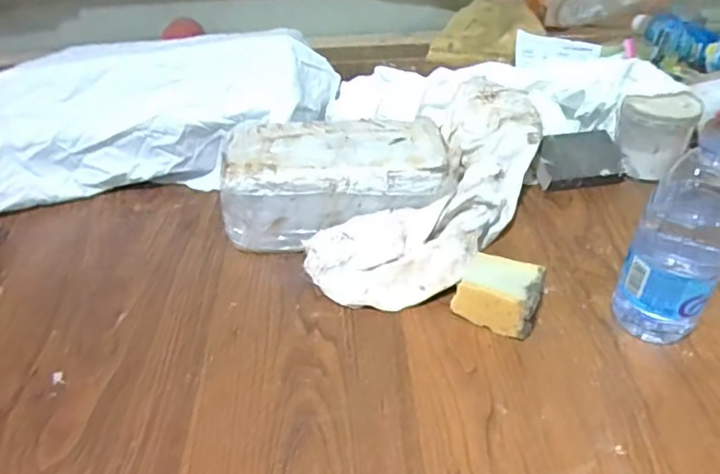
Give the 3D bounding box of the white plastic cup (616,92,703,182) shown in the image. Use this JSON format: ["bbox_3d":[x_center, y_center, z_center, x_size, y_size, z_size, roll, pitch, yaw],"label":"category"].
[{"bbox_3d":[0.357,-0.127,0.680,0.084,0.080,0.074,17,43,24],"label":"white plastic cup"}]

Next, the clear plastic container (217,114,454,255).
[{"bbox_3d":[-0.027,-0.054,0.610,0.239,0.106,0.111,-3,38,1],"label":"clear plastic container"}]

